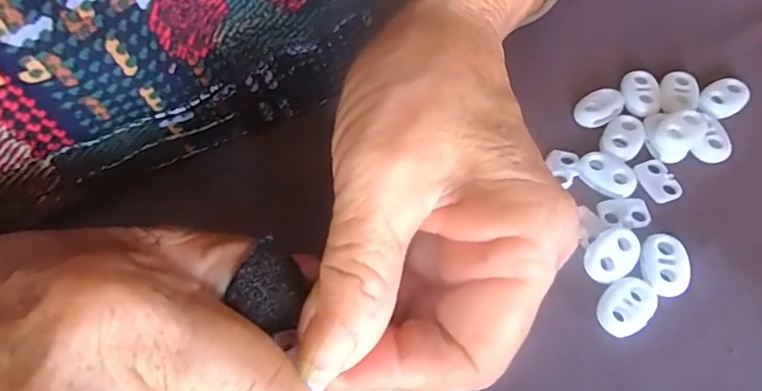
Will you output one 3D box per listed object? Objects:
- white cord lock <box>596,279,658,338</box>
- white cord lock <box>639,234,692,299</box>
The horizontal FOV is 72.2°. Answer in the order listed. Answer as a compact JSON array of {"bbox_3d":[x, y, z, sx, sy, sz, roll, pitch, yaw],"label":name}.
[{"bbox_3d":[0.084,0.038,0.177,0.015,0.008,0.021,36,68,22],"label":"white cord lock"},{"bbox_3d":[0.099,0.024,0.183,0.015,0.006,0.022,4,61,6],"label":"white cord lock"}]

